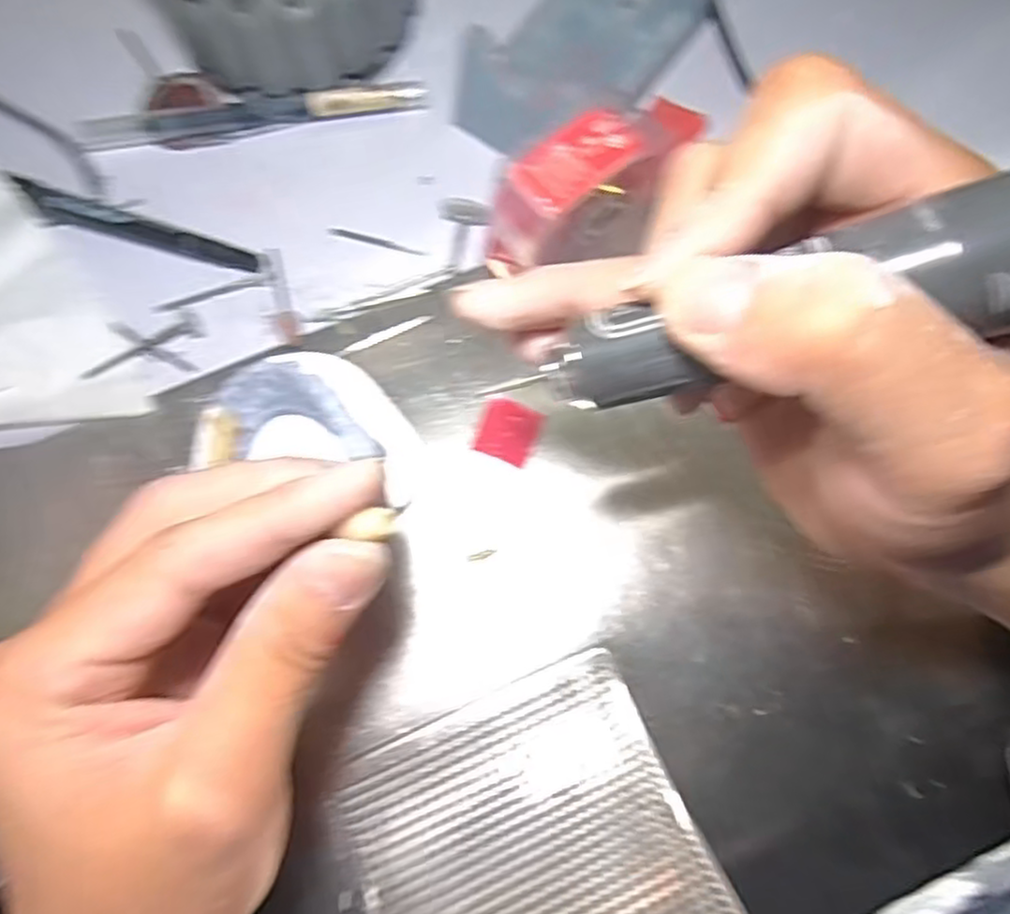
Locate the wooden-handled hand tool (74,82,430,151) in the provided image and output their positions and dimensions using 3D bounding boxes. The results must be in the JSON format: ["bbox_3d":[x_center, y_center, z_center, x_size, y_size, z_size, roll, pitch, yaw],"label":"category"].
[{"bbox_3d":[-0.106,-0.142,0.300,0.146,0.011,0.016,-6,75,-1],"label":"wooden-handled hand tool"}]

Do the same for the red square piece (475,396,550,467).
[{"bbox_3d":[0.001,-0.009,0.266,0.022,0.004,0.022,22,77,6],"label":"red square piece"}]

